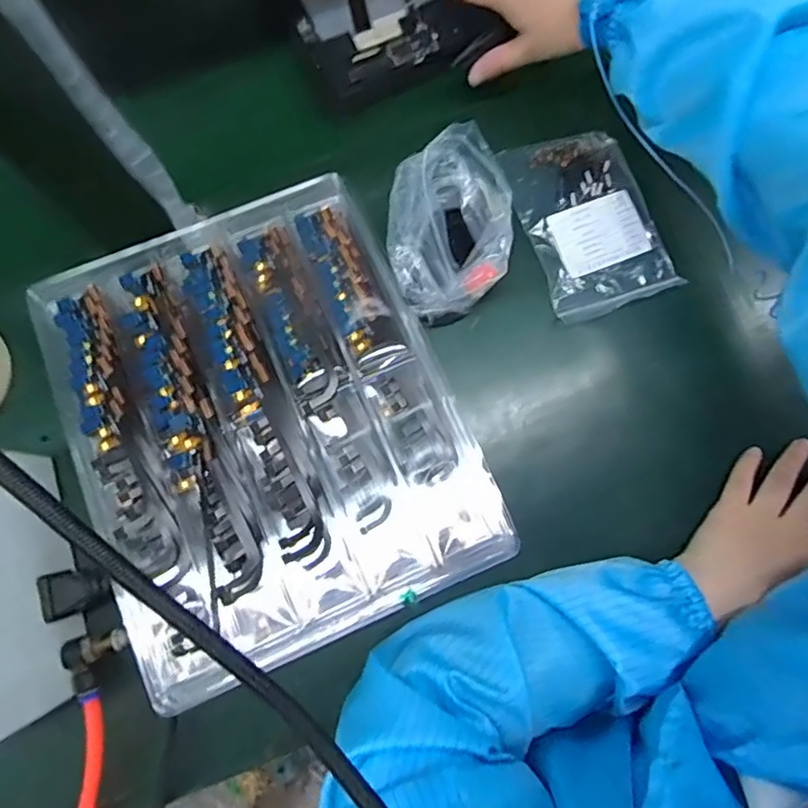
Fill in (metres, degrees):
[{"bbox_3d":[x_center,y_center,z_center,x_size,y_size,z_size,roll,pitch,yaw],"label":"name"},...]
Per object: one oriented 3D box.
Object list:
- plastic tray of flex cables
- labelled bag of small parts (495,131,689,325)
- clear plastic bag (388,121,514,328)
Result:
[{"bbox_3d":[-0.088,0.007,0.350,0.224,0.023,0.273,-24,80,-6],"label":"plastic tray of flex cables"},{"bbox_3d":[0.140,-0.139,0.435,0.095,0.015,0.143,-18,80,-5],"label":"labelled bag of small parts"},{"bbox_3d":[0.035,-0.130,0.403,0.088,0.050,0.131,3,79,-1],"label":"clear plastic bag"}]

